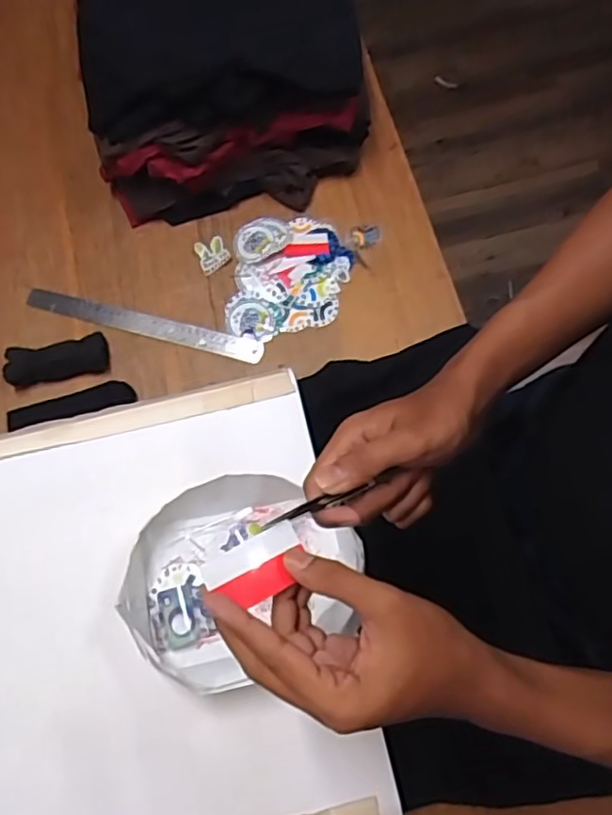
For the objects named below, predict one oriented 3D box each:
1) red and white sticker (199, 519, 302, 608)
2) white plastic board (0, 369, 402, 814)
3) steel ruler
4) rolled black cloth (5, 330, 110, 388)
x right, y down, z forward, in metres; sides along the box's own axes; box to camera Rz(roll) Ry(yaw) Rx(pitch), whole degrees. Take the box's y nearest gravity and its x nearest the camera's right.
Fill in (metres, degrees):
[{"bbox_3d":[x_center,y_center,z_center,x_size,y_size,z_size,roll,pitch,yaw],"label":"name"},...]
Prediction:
[{"bbox_3d":[-0.029,0.093,0.371,0.058,0.004,0.034,-23,76,-23],"label":"red and white sticker"},{"bbox_3d":[-0.216,0.203,0.553,0.497,0.018,0.393,-14,73,-2],"label":"white plastic board"},{"bbox_3d":[-0.211,-0.109,0.818,0.319,0.006,0.030,13,73,8],"label":"steel ruler"},{"bbox_3d":[-0.308,-0.061,0.793,0.128,0.031,0.045,-11,71,0],"label":"rolled black cloth"}]

